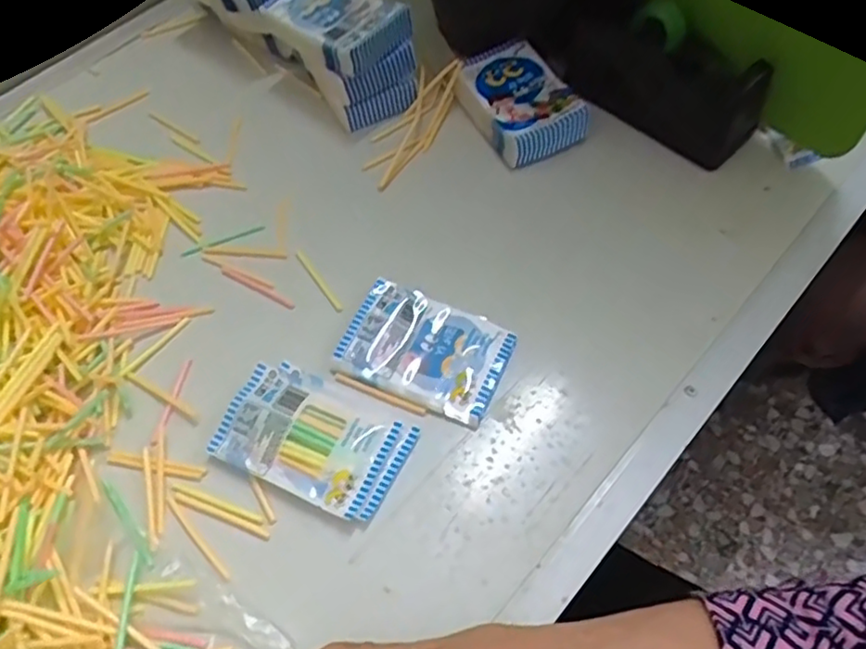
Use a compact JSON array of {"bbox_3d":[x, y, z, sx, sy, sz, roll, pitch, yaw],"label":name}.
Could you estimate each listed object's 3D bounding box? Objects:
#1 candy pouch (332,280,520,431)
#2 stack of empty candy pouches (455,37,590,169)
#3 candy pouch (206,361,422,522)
[{"bbox_3d":[-0.006,0.015,0.433,0.105,0.009,0.069,23,63,16],"label":"candy pouch"},{"bbox_3d":[0.069,-0.184,0.535,0.072,0.029,0.110,-26,64,-12],"label":"stack of empty candy pouches"},{"bbox_3d":[-0.073,0.068,0.406,0.111,0.013,0.070,24,63,16],"label":"candy pouch"}]

